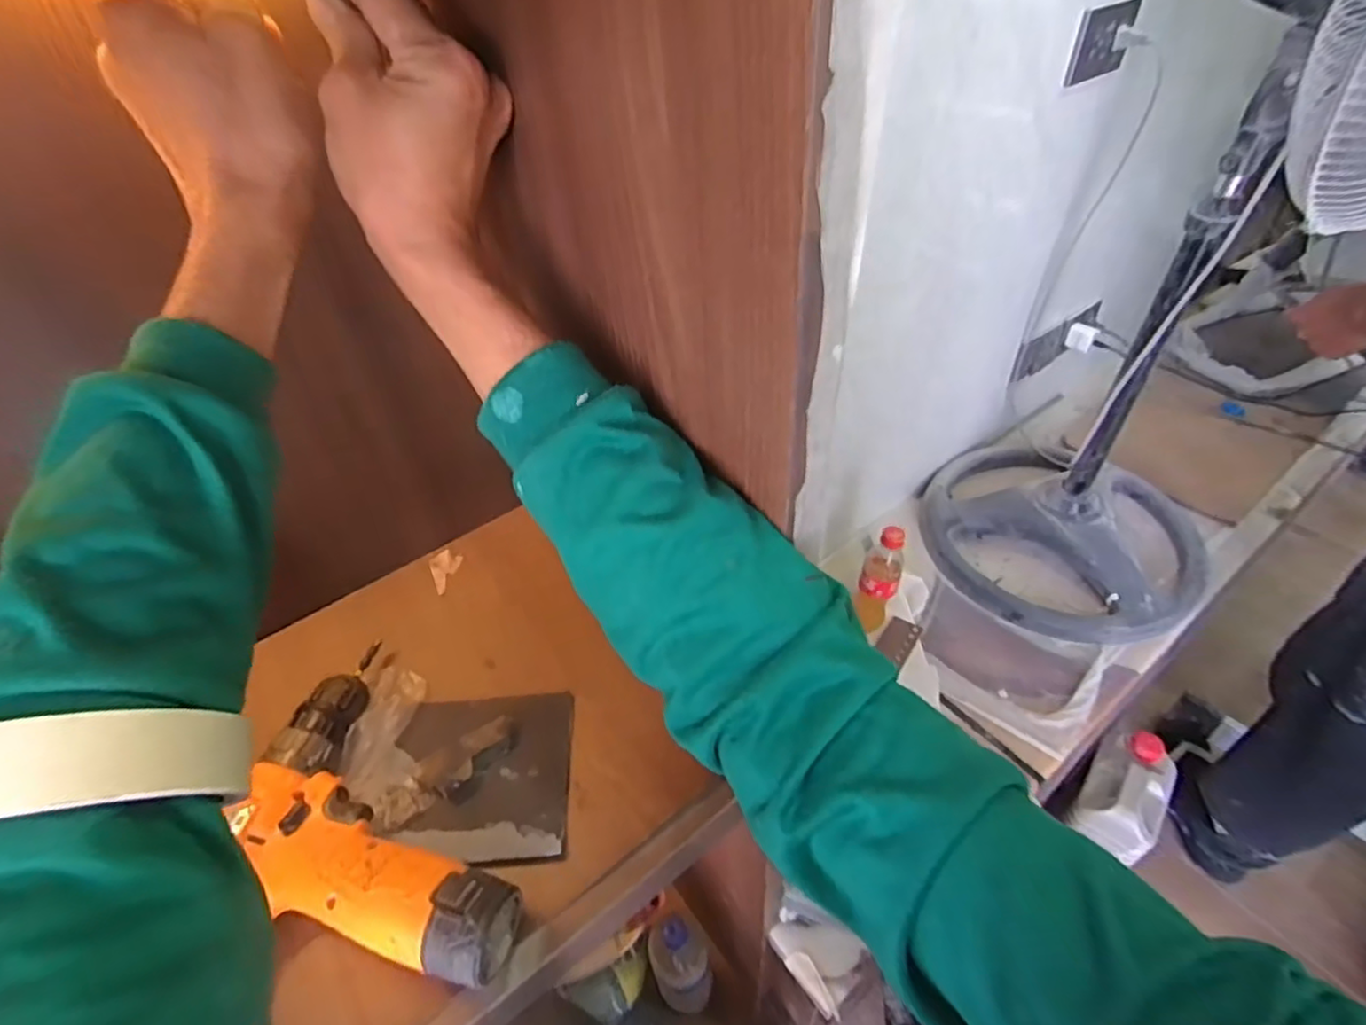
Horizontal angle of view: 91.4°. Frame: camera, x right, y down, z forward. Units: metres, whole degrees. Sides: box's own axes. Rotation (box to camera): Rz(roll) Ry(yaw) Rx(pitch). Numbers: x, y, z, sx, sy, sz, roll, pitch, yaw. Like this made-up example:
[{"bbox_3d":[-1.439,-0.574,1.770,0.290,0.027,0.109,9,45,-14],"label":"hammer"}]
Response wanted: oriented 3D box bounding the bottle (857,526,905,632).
[{"bbox_3d":[0.270,0.093,0.917,0.054,0.173,0.049,16,48,21],"label":"bottle"}]

